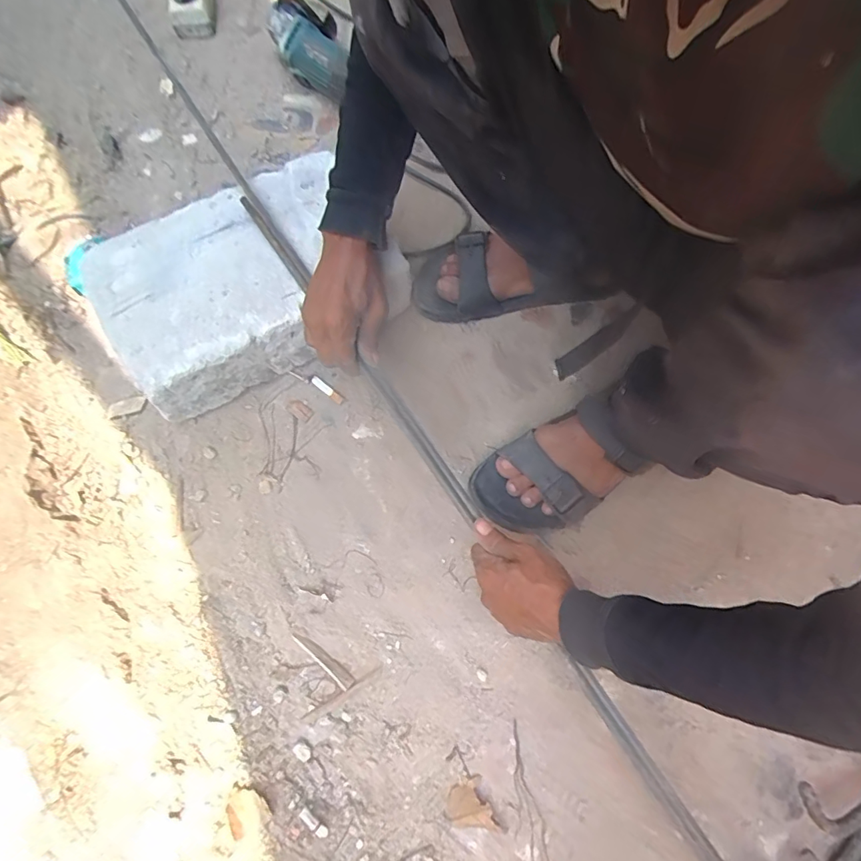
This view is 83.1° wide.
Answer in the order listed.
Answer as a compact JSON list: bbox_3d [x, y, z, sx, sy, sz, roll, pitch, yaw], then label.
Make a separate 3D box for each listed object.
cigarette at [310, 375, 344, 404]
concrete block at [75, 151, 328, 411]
[{"bbox_3d":[-0.126,-0.049,0.591,0.047,0.009,0.011,37,76,10],"label":"cigarette"},{"bbox_3d":[-0.222,-0.166,0.577,0.295,0.107,0.204,-27,76,-8],"label":"concrete block"}]

